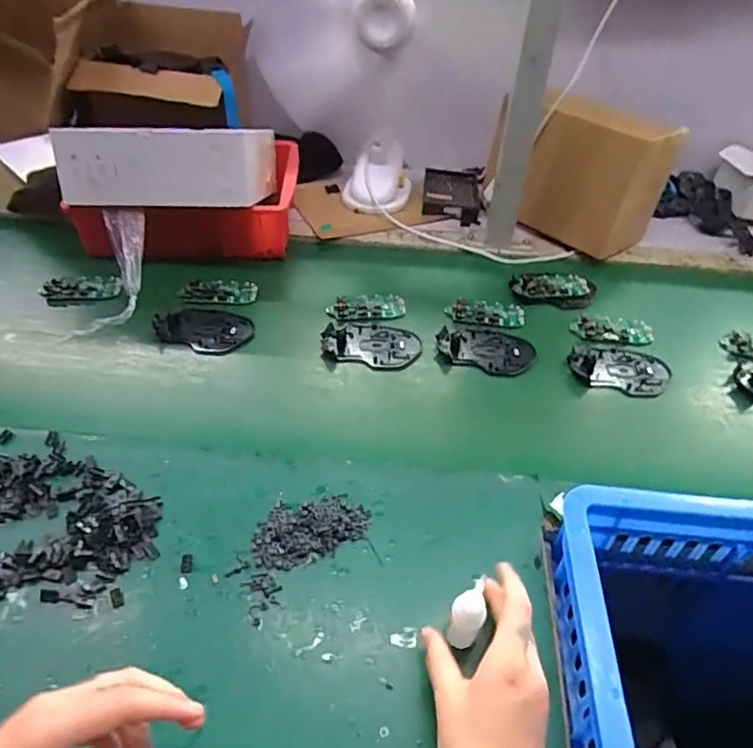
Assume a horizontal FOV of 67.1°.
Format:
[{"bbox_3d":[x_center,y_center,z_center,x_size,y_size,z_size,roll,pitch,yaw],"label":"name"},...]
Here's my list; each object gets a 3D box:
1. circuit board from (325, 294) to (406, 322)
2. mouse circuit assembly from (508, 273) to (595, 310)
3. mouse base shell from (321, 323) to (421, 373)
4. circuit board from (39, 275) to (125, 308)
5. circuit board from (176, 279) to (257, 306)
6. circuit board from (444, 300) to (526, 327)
[{"bbox_3d":[-0.012,-0.084,0.726,0.098,0.010,0.041,-4,45,-9],"label":"circuit board"},{"bbox_3d":[0.238,-0.117,0.764,0.110,0.019,0.055,4,44,-1],"label":"mouse circuit assembly"},{"bbox_3d":[-0.007,-0.034,0.680,0.115,0.012,0.073,1,44,-3],"label":"mouse base shell"},{"bbox_3d":[-0.379,-0.109,0.729,0.097,0.013,0.050,-11,46,-15],"label":"circuit board"},{"bbox_3d":[-0.204,-0.107,0.737,0.095,0.009,0.046,-4,45,-9],"label":"circuit board"},{"bbox_3d":[0.140,-0.078,0.727,0.098,0.007,0.042,4,44,-1],"label":"circuit board"}]

